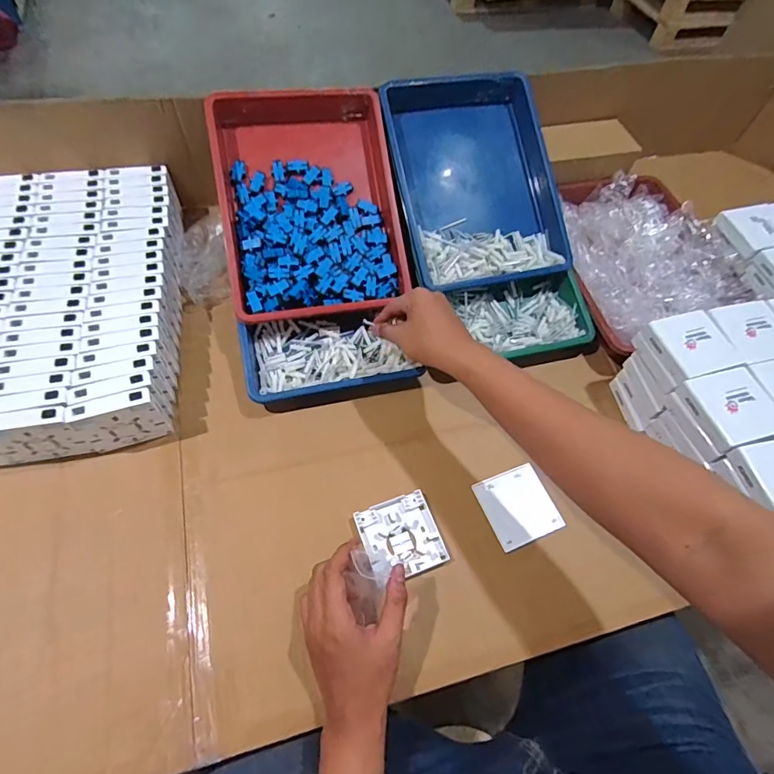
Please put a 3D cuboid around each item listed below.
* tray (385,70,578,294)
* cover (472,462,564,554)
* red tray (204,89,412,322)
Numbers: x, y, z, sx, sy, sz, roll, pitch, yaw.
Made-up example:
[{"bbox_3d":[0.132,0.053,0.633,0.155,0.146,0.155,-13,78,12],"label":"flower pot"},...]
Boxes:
[{"bbox_3d":[0.131,-0.317,0.687,0.244,0.060,0.326,-11,82,-13],"label":"tray"},{"bbox_3d":[0.163,0.146,0.564,0.087,0.011,0.086,-15,66,-20],"label":"cover"},{"bbox_3d":[-0.107,-0.259,0.635,0.238,0.061,0.321,-9,80,-12],"label":"red tray"}]

